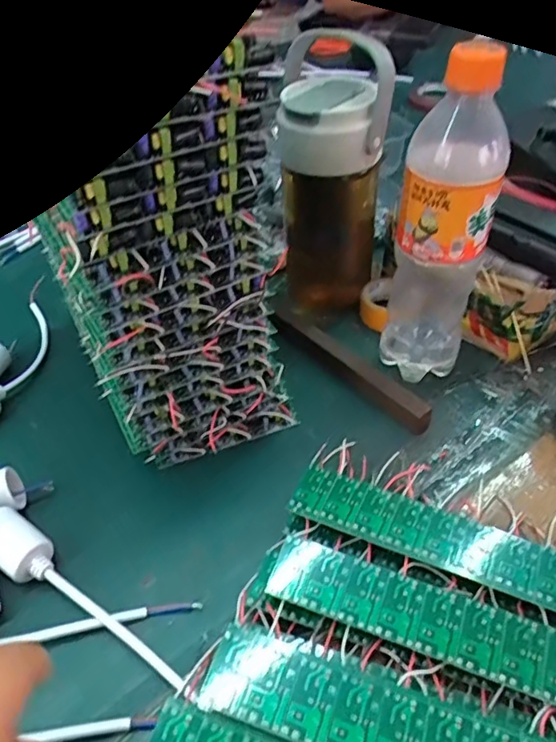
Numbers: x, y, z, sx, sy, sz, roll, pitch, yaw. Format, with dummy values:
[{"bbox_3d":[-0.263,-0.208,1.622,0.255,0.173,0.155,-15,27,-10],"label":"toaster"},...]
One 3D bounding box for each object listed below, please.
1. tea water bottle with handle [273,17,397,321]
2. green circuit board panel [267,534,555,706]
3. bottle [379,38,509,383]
[{"bbox_3d":[0.043,-0.145,0.480,0.083,0.224,0.076,3,43,4],"label":"tea water bottle with handle"},{"bbox_3d":[0.095,0.132,0.298,0.199,0.005,0.041,15,53,17],"label":"green circuit board panel"},{"bbox_3d":[0.114,-0.096,0.404,0.058,0.243,0.071,10,44,11],"label":"bottle"}]

